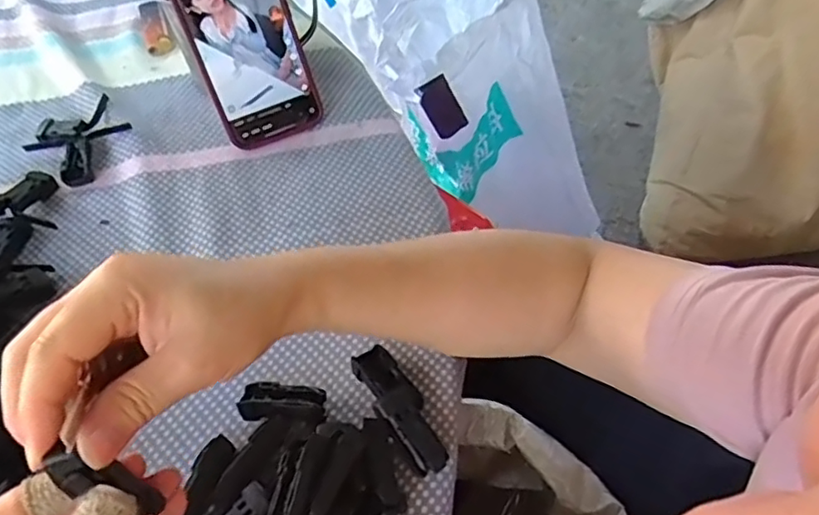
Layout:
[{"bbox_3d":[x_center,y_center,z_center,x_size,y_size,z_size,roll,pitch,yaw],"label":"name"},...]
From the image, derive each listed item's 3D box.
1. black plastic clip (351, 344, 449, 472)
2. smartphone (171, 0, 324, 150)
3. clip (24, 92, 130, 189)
[{"bbox_3d":[-0.005,0.082,0.333,0.025,0.024,0.076,-26,57,-14],"label":"black plastic clip"},{"bbox_3d":[-0.121,-0.163,0.443,0.076,0.157,0.011,-24,26,-13],"label":"smartphone"},{"bbox_3d":[-0.257,-0.095,0.483,0.076,0.014,0.071,33,63,25],"label":"clip"}]

